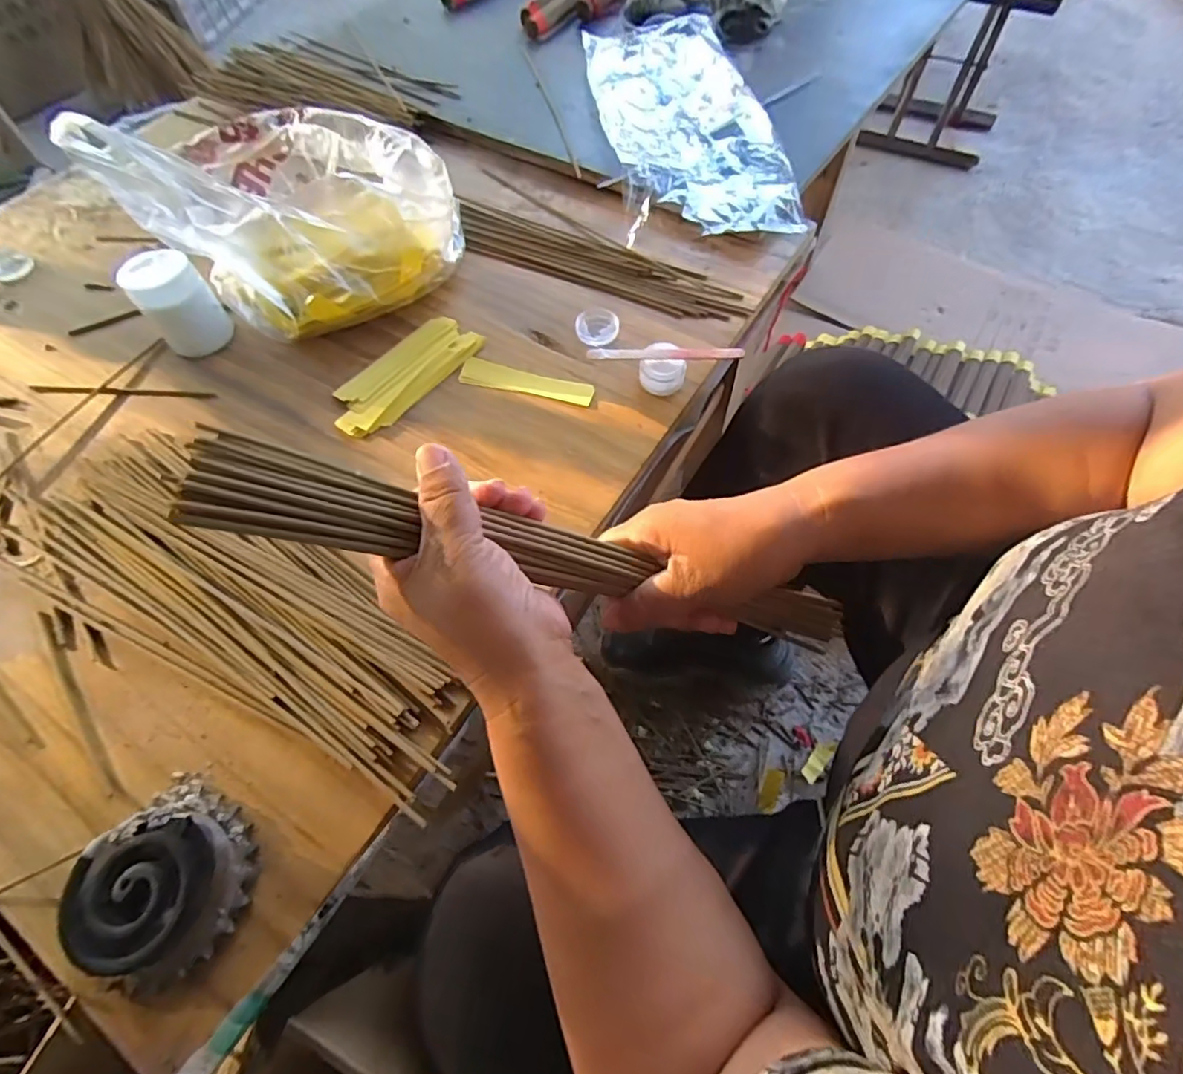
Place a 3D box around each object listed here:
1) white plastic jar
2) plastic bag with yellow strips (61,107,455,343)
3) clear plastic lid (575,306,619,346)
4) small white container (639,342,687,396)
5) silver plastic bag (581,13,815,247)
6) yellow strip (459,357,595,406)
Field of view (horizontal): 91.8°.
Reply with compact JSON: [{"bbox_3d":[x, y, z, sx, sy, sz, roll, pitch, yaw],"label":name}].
[{"bbox_3d":[-0.345,-0.197,0.481,0.046,0.066,0.056,28,67,16],"label":"white plastic jar"},{"bbox_3d":[-0.257,-0.289,0.498,0.250,0.135,0.183,26,66,15],"label":"plastic bag with yellow strips"},{"bbox_3d":[0.005,-0.186,0.505,0.037,0.006,0.043,18,64,12],"label":"clear plastic lid"},{"bbox_3d":[0.059,-0.134,0.467,0.035,0.030,0.033,-1,62,2],"label":"small white container"},{"bbox_3d":[0.097,-0.458,0.615,0.176,0.028,0.383,-9,62,-2],"label":"silver plastic bag"},{"bbox_3d":[-0.054,-0.129,0.478,0.113,0.006,0.025,13,64,10],"label":"yellow strip"}]

